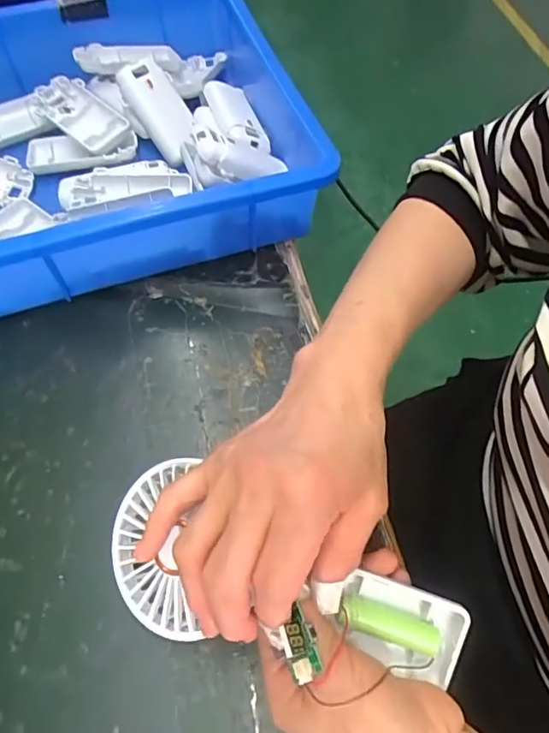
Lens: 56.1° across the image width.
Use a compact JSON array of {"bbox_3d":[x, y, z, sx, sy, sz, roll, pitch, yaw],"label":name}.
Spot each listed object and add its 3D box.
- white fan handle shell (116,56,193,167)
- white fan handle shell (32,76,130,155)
[{"bbox_3d":[-0.103,-0.229,0.462,0.043,0.019,0.094,-29,97,-16],"label":"white fan handle shell"},{"bbox_3d":[-0.180,-0.230,0.472,0.044,0.025,0.113,-40,70,-20],"label":"white fan handle shell"}]

